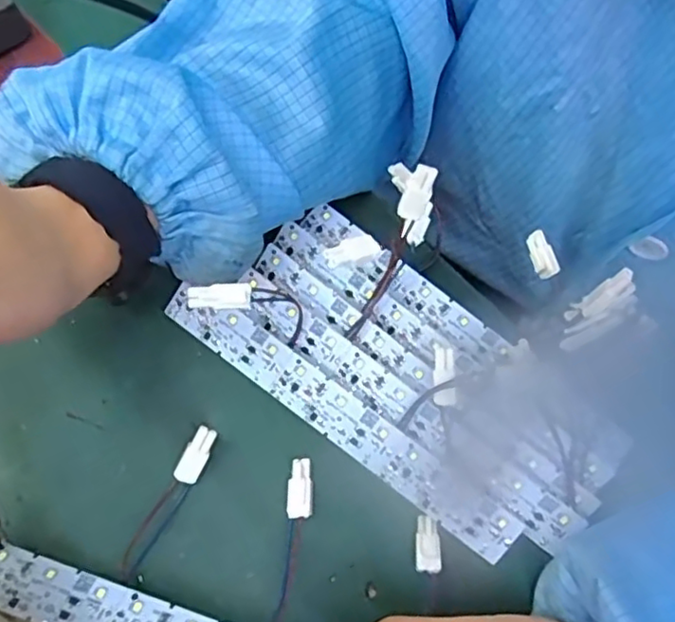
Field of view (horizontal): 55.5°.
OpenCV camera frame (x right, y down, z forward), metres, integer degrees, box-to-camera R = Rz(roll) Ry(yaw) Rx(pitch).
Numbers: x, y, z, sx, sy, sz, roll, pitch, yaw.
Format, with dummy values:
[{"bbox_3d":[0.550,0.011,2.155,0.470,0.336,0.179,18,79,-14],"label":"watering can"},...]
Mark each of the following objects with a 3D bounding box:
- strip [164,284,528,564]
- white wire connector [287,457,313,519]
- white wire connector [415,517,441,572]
[{"bbox_3d":[0.001,0.047,0.300,0.187,0.009,0.025,36,98,8],"label":"strip"},{"bbox_3d":[-0.017,0.081,0.292,0.011,0.007,0.026,0,73,-2],"label":"white wire connector"},{"bbox_3d":[0.040,0.103,0.284,0.010,0.005,0.026,5,43,0],"label":"white wire connector"}]

